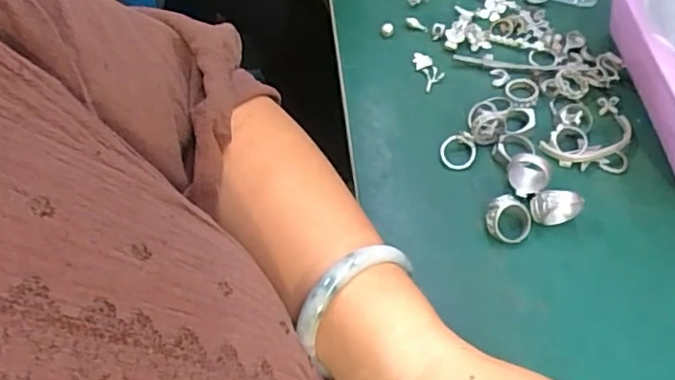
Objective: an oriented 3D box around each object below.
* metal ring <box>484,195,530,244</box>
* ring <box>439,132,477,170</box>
[{"bbox_3d":[0.102,0.018,0.345,0.025,0.009,0.030,-40,99,8],"label":"metal ring"},{"bbox_3d":[0.080,-0.025,0.378,0.023,0.004,0.024,0,84,2],"label":"ring"}]

